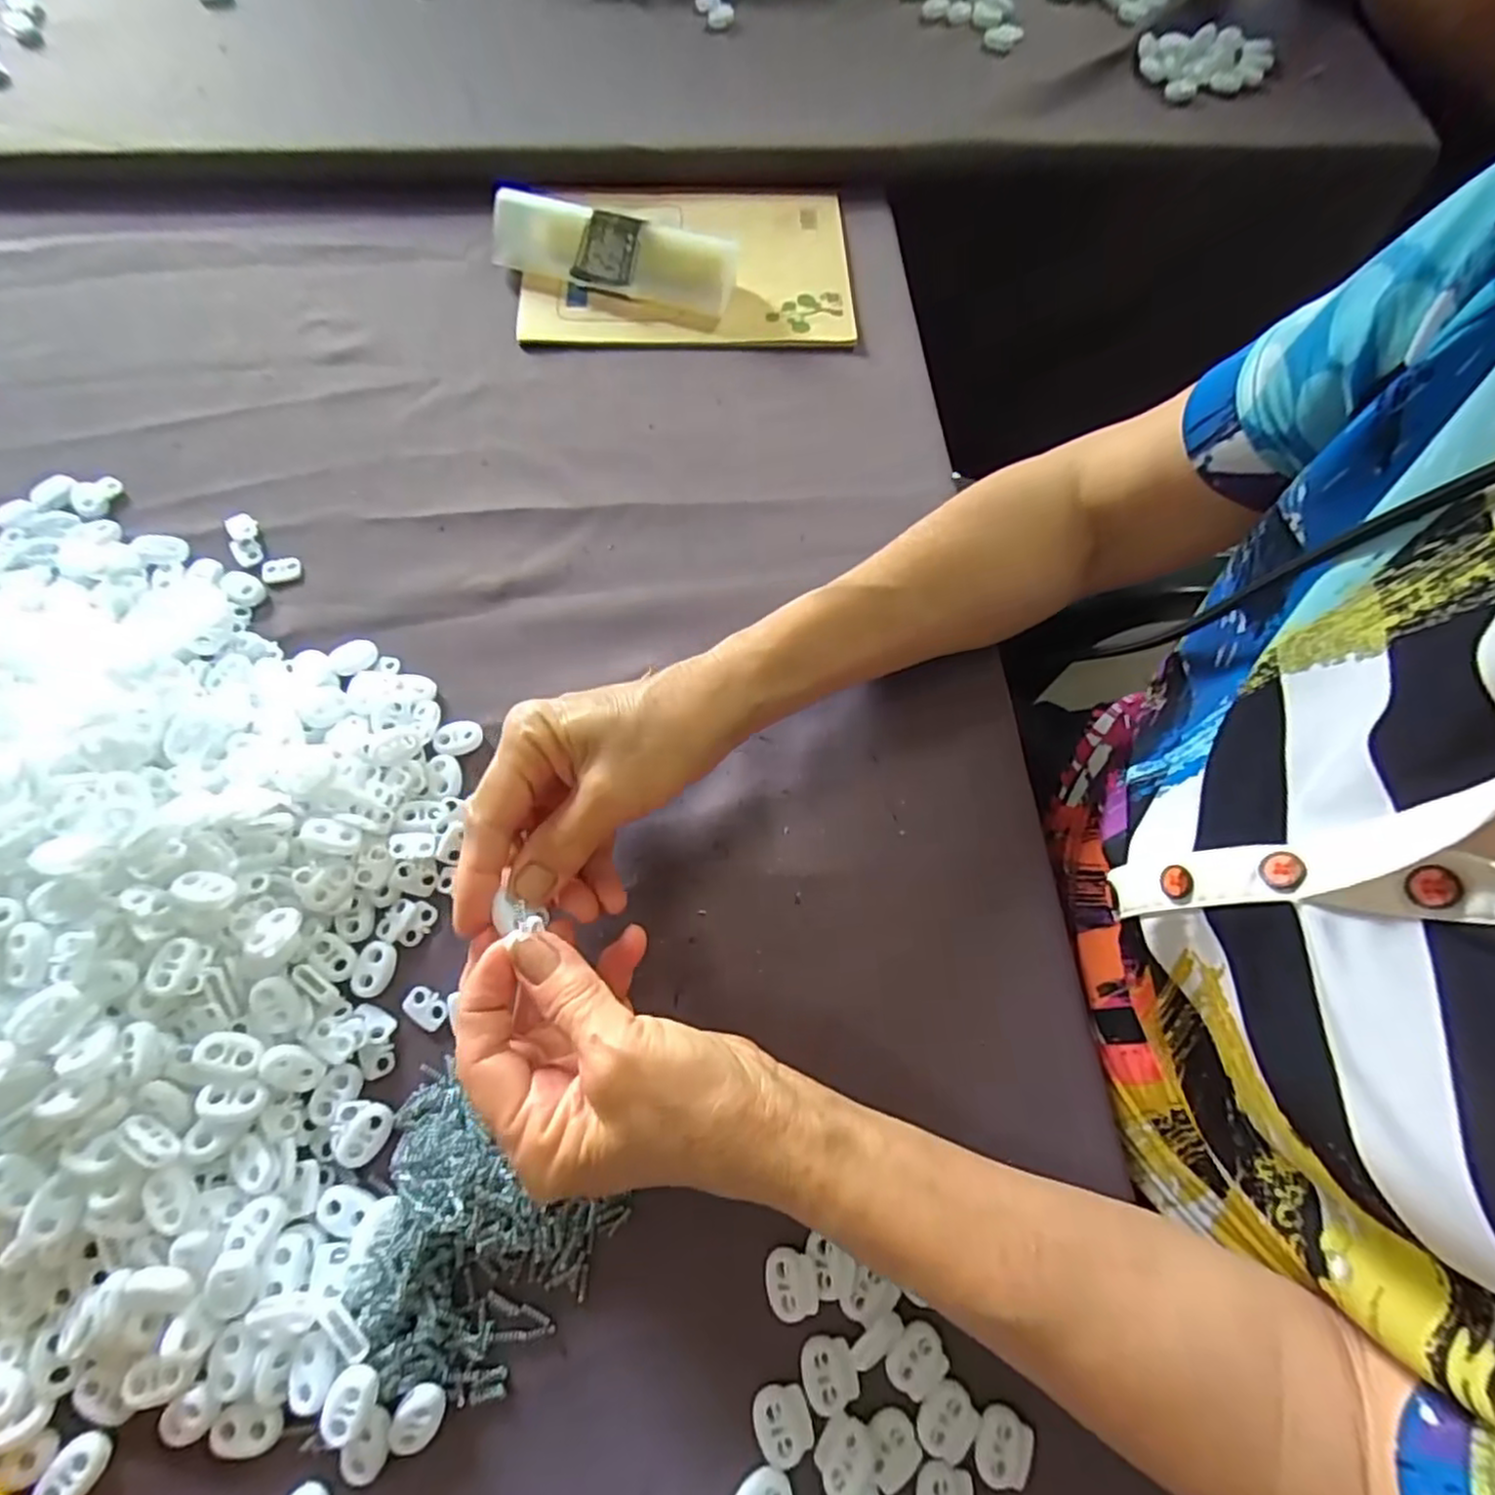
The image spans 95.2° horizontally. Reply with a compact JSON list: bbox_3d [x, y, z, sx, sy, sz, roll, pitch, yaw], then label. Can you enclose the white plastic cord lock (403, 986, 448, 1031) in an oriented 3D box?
[{"bbox_3d":[-0.133,0.107,0.281,0.019,0.004,0.013,31,71,9],"label":"white plastic cord lock"}]

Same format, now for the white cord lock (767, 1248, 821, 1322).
[{"bbox_3d":[0.016,0.197,0.251,0.018,0.005,0.022,-9,70,-6],"label":"white cord lock"}]

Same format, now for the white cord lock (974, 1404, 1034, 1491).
[{"bbox_3d":[0.089,0.243,0.236,0.019,0.004,0.021,20,70,6],"label":"white cord lock"}]

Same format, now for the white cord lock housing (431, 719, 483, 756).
[{"bbox_3d":[-0.137,-0.004,0.323,0.022,0.007,0.016,-13,70,-7],"label":"white cord lock housing"}]

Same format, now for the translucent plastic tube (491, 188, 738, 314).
[{"bbox_3d":[-0.083,-0.304,0.419,0.148,0.032,0.036,12,69,3],"label":"translucent plastic tube"}]

